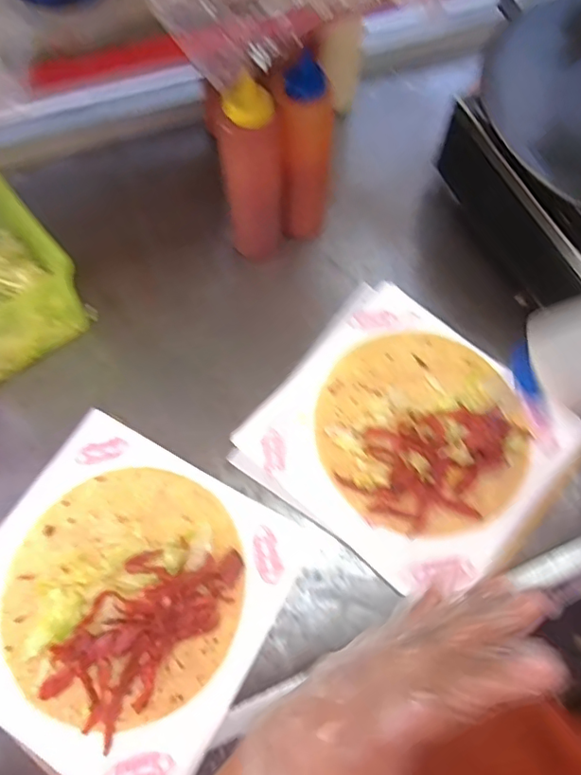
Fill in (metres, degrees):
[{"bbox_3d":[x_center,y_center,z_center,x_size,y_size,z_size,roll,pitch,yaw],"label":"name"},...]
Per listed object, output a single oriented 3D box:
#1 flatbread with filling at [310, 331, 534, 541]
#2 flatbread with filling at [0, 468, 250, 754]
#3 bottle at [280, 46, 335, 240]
[{"bbox_3d":[0.128,0.039,0.523,0.196,0.015,0.201,0,65,-1],"label":"flatbread with filling"},{"bbox_3d":[-0.142,0.169,0.456,0.201,0.021,0.199,0,65,-1],"label":"flatbread with filling"},{"bbox_3d":[0.017,-0.228,0.553,0.047,0.197,0.046,9,65,3],"label":"bottle"}]

